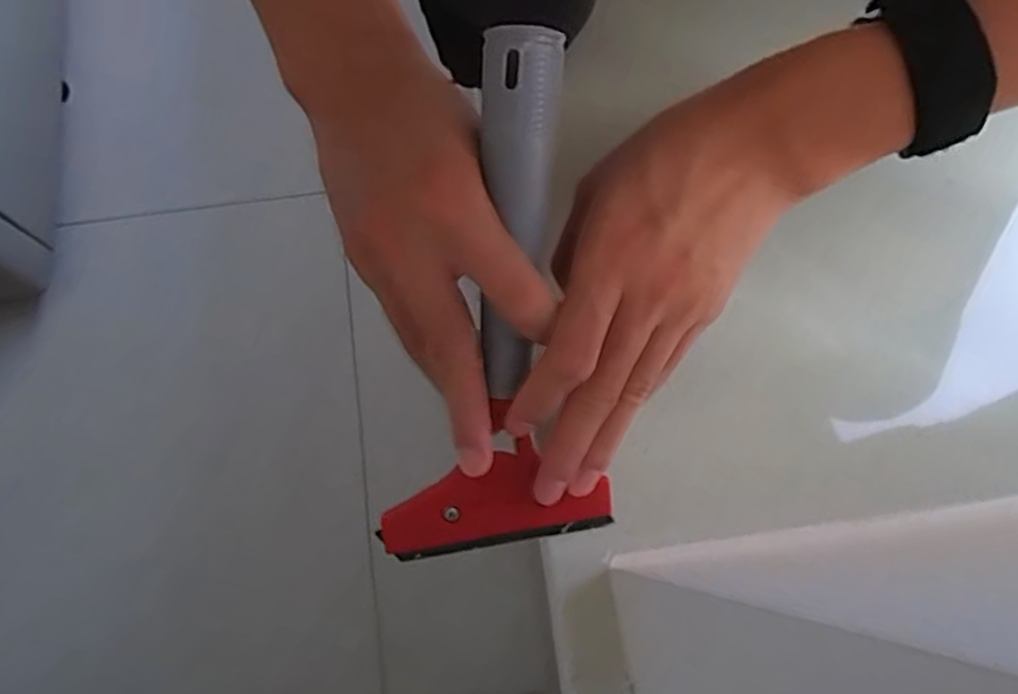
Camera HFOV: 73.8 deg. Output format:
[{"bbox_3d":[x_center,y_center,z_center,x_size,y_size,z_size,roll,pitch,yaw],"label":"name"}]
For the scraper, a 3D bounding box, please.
[{"bbox_3d":[0.004,-0.009,0.267,0.091,0.023,0.209,6,108,1],"label":"scraper"}]

